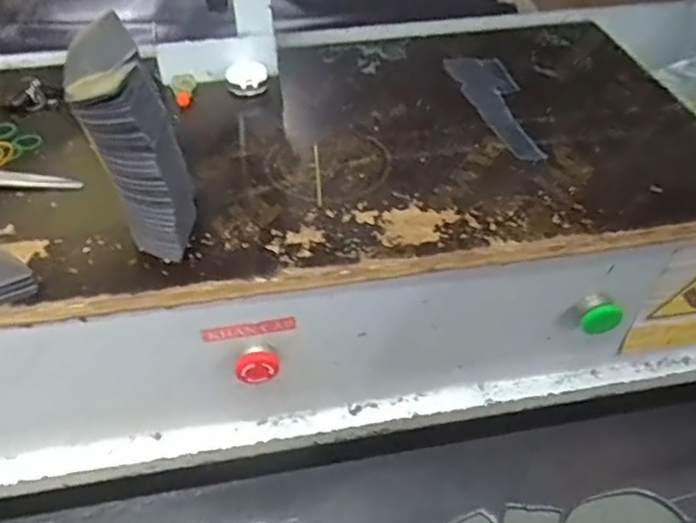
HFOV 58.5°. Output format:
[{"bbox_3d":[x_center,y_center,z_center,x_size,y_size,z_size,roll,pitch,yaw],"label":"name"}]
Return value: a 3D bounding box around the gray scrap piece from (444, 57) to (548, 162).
[{"bbox_3d":[0.172,-0.170,0.673,0.073,0.011,0.204,-6,44,-12],"label":"gray scrap piece"}]

